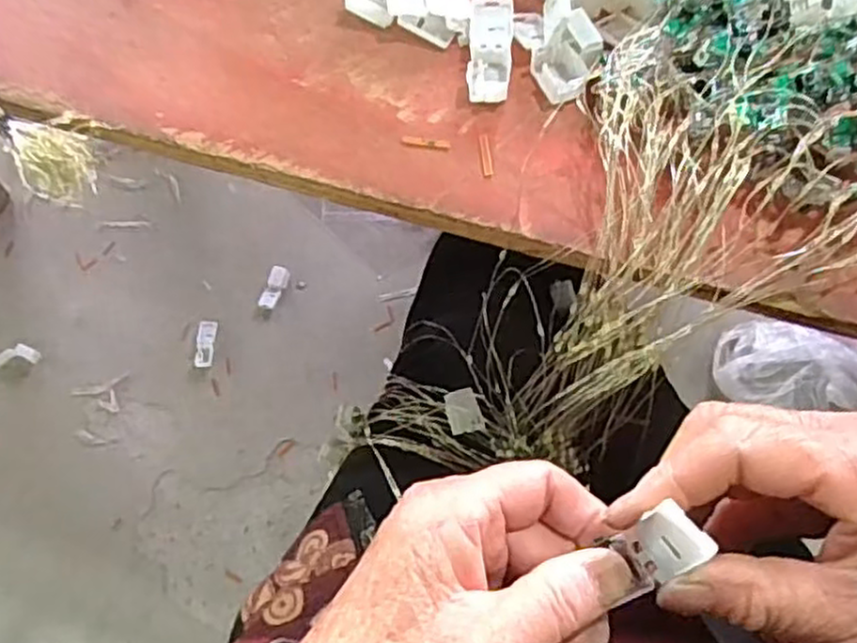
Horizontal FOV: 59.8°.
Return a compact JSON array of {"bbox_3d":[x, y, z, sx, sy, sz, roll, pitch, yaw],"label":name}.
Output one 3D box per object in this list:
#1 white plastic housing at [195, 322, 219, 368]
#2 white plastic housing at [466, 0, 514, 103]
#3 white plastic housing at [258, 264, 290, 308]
[{"bbox_3d":[-0.259,0.026,0.869,0.021,0.007,0.056,4,65,0],"label":"white plastic housing"},{"bbox_3d":[0.029,-0.127,0.347,0.019,0.009,0.057,5,65,2],"label":"white plastic housing"},{"bbox_3d":[-0.186,-0.041,0.900,0.024,0.009,0.055,16,65,5],"label":"white plastic housing"}]

